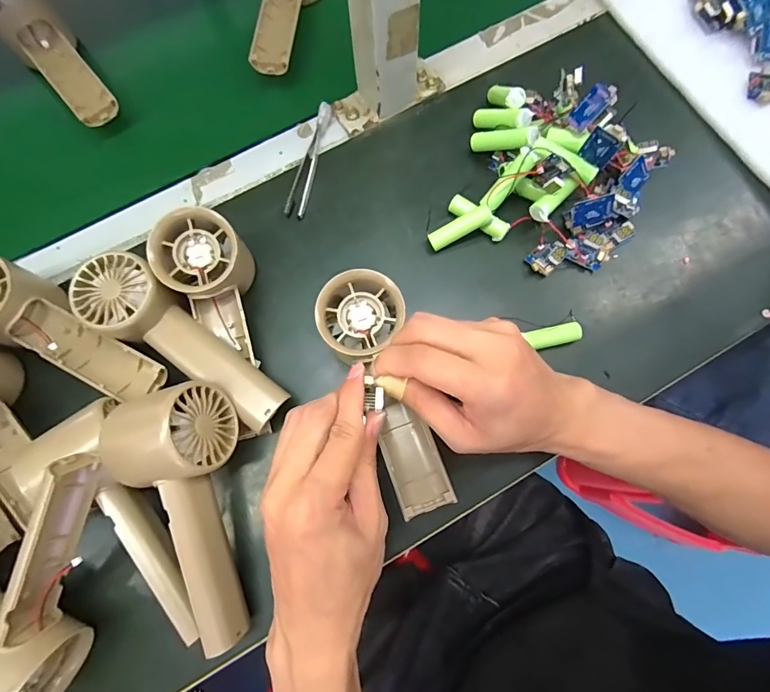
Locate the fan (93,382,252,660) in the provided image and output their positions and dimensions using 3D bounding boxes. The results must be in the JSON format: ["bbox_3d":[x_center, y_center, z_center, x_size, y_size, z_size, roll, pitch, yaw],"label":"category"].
[{"bbox_3d":[-0.117,0.103,0.245,0.071,0.049,0.156,-15,92,-5],"label":"fan"}]

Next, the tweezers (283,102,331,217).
[{"bbox_3d":[-0.061,-0.155,0.342,0.017,0.013,0.102,16,77,3],"label":"tweezers"}]

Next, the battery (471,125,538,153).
[{"bbox_3d":[0.092,-0.162,0.318,0.054,0.012,0.015,16,74,40],"label":"battery"}]

